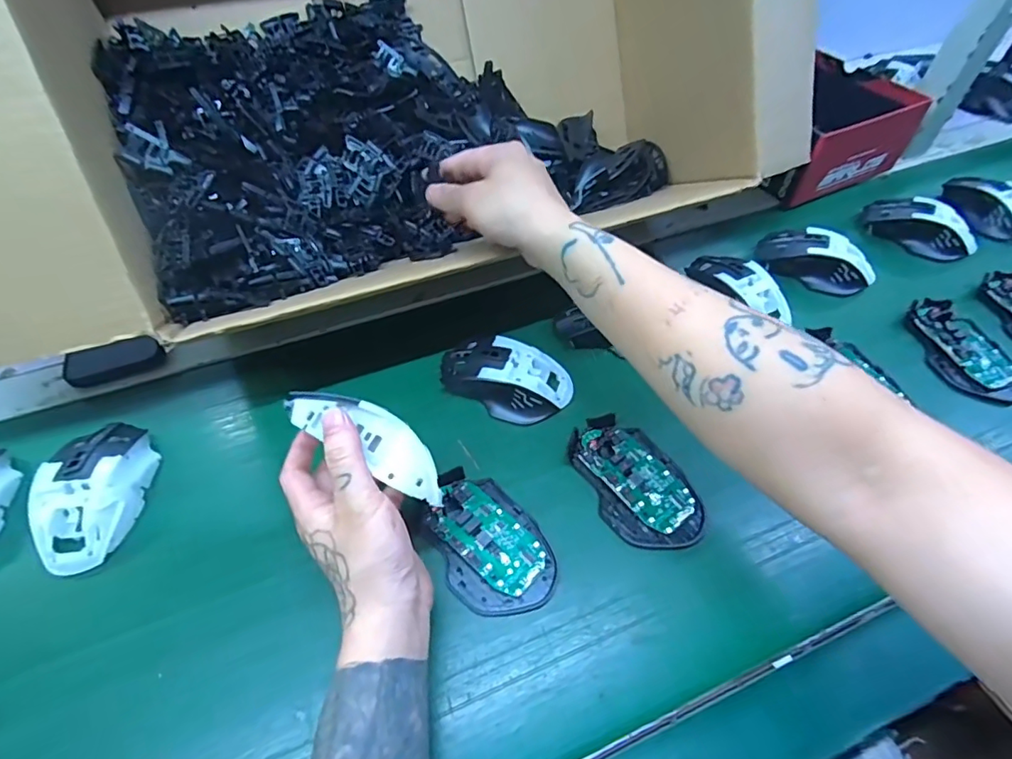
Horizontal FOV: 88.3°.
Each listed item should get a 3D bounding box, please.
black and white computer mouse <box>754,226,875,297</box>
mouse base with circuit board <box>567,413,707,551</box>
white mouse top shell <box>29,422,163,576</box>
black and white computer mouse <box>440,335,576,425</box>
[{"bbox_3d":[0.328,-0.128,0.550,0.117,0.033,0.070,32,57,20],"label":"black and white computer mouse"},{"bbox_3d":[0.101,0.079,0.409,0.070,0.017,0.114,-19,55,-18],"label":"mouse base with circuit board"},{"bbox_3d":[-0.311,0.081,0.390,0.060,0.032,0.113,-1,52,-5],"label":"white mouse top shell"},{"bbox_3d":[-0.001,-0.002,0.458,0.116,0.033,0.065,15,52,8],"label":"black and white computer mouse"}]

